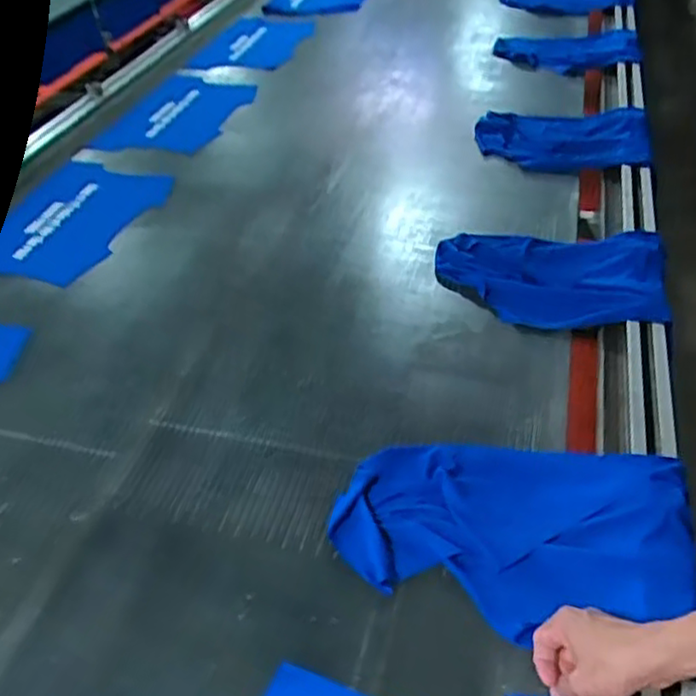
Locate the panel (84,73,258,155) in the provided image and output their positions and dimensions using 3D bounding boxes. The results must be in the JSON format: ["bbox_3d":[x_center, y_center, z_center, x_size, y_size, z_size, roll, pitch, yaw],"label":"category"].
[{"bbox_3d":[-0.400,-0.572,1.663,0.288,0.032,0.409,14,46,19],"label":"panel"}]

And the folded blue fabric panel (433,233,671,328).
[{"bbox_3d":[0.312,-0.119,1.087,0.350,0.070,0.207,9,45,14],"label":"folded blue fabric panel"}]

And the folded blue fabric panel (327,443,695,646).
[{"bbox_3d":[0.171,0.197,0.749,0.378,0.047,0.236,7,44,12],"label":"folded blue fabric panel"}]

